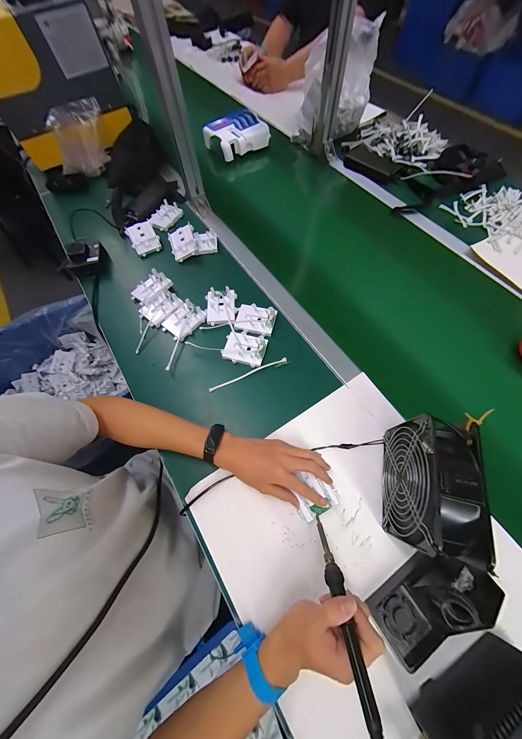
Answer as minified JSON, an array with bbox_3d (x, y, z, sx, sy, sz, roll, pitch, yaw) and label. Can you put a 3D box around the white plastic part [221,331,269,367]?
[{"bbox_3d":[-0.033,-0.044,0.507,0.085,0.015,0.065,15,67,9],"label":"white plastic part"}]

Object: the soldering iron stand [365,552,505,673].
[{"bbox_3d":[0.225,0.299,0.316,0.156,0.079,0.076,-32,68,-11],"label":"soldering iron stand"}]

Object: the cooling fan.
[{"bbox_3d":[0.218,0.154,0.338,0.064,0.156,0.151,7,66,6],"label":"cooling fan"}]

